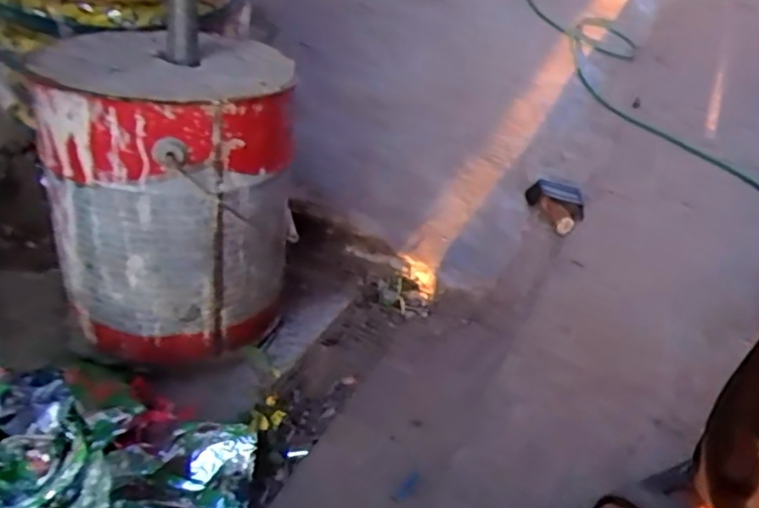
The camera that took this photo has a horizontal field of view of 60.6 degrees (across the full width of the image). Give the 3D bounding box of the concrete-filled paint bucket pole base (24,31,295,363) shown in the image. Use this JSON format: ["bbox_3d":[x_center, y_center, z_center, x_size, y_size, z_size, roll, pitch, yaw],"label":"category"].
[{"bbox_3d":[-0.234,-0.059,0.749,0.252,0.304,0.219,3,35,-2],"label":"concrete-filled paint bucket pole base"}]

